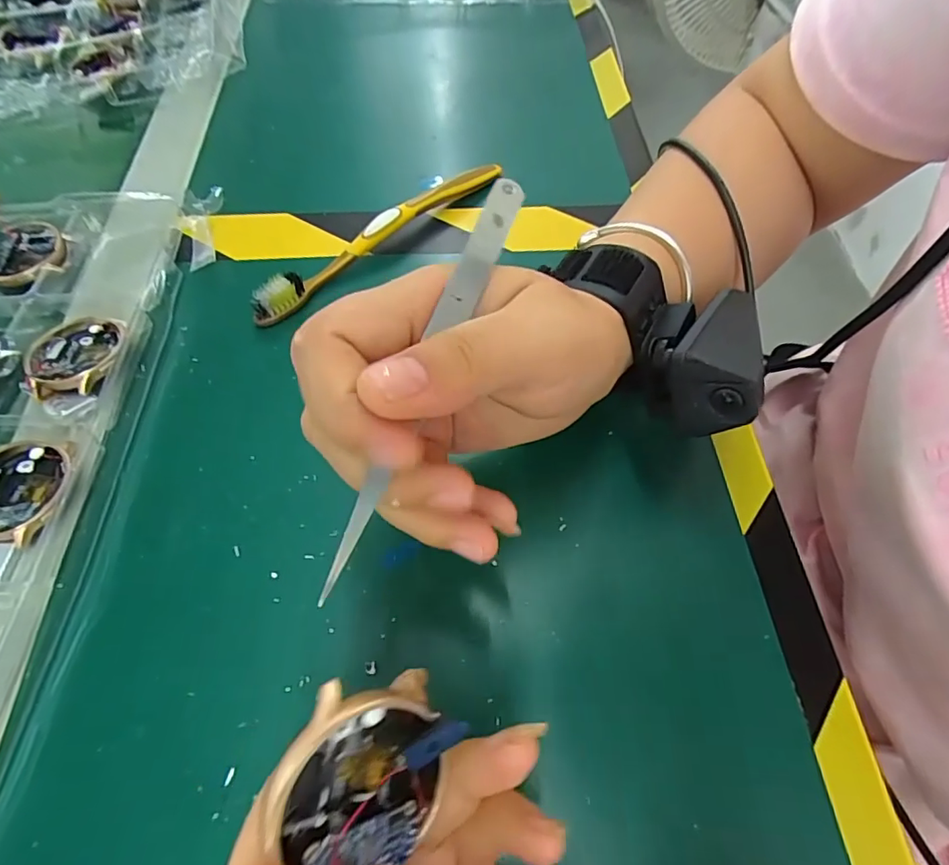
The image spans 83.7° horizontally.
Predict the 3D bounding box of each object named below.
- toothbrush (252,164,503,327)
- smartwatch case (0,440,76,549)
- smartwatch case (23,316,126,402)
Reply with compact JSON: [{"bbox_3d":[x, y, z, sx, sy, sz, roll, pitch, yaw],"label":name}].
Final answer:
[{"bbox_3d":[-0.050,-0.115,0.304,0.178,0.021,0.013,-40,68,-22],"label":"toothbrush"},{"bbox_3d":[-0.193,0.024,0.221,0.043,0.012,0.045,-2,60,-2],"label":"smartwatch case"},{"bbox_3d":[-0.193,-0.037,0.256,0.043,0.012,0.047,-9,60,-7],"label":"smartwatch case"}]

